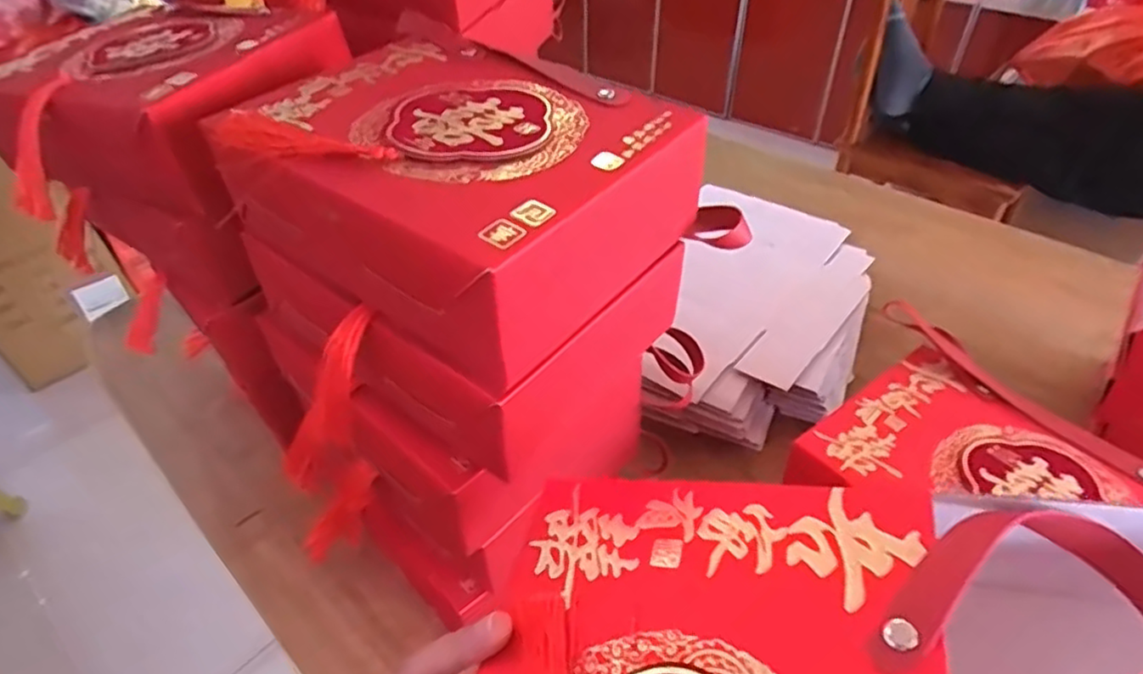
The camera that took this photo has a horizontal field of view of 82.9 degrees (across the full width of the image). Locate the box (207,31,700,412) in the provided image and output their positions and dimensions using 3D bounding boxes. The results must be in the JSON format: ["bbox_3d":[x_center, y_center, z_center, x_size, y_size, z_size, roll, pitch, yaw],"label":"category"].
[{"bbox_3d":[-0.051,-0.069,0.290,0.172,0.065,0.140,29,50,30],"label":"box"}]

